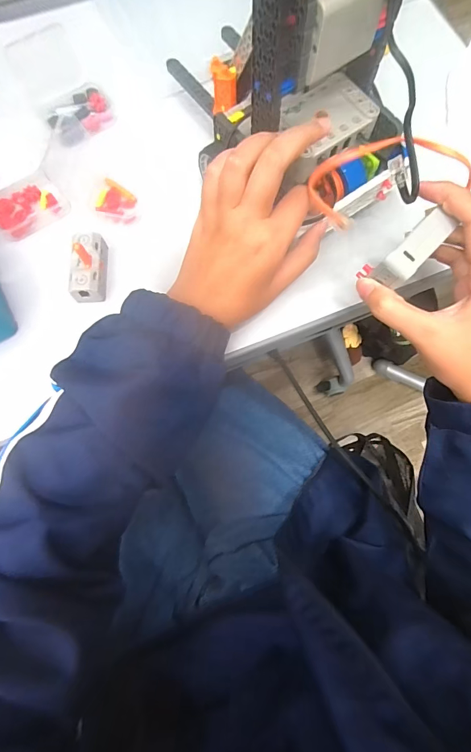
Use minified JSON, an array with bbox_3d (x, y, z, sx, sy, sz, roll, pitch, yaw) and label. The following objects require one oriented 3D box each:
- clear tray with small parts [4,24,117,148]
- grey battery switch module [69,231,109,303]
[{"bbox_3d":[-0.156,-0.273,0.341,0.069,0.047,0.074,-31,77,-8],"label":"clear tray with small parts"},{"bbox_3d":[-0.122,-0.094,0.299,0.023,0.036,0.057,-1,75,0],"label":"grey battery switch module"}]

